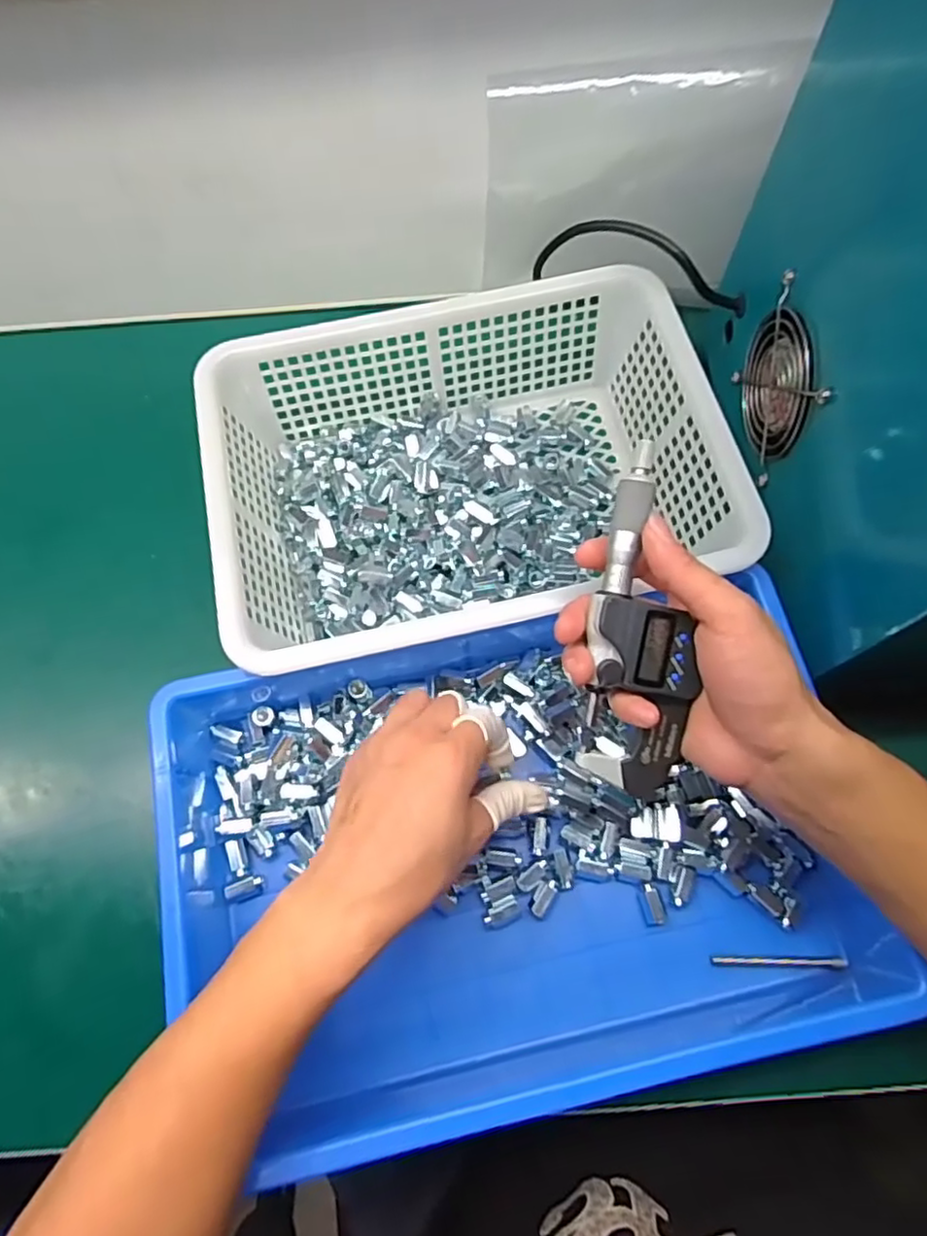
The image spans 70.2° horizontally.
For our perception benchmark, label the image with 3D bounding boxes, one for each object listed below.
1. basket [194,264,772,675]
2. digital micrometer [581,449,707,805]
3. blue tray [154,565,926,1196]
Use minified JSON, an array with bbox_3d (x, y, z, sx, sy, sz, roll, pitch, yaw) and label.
[{"bbox_3d":[0.000,-0.093,0.442,0.317,0.084,0.230,-15,69,-5],"label":"basket"},{"bbox_3d":[0.082,0.005,0.311,0.048,0.015,0.163,-4,96,-1],"label":"digital micrometer"},{"bbox_3d":[0.027,0.131,0.372,0.363,0.064,0.263,-12,69,-4],"label":"blue tray"}]

